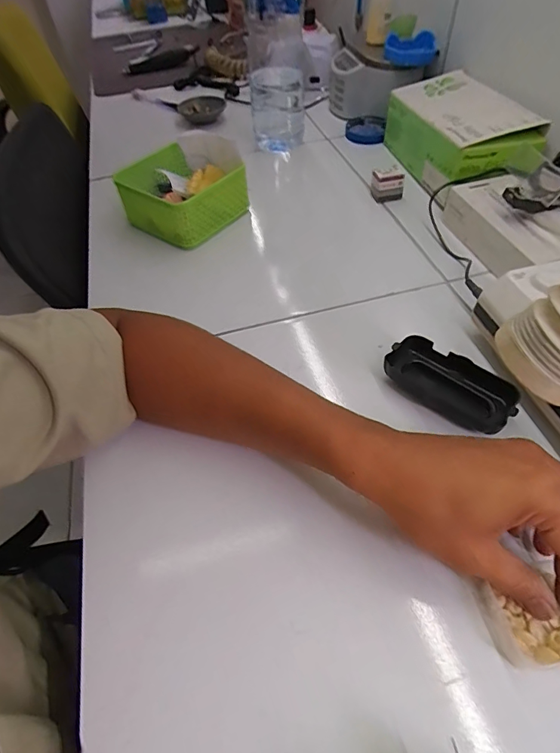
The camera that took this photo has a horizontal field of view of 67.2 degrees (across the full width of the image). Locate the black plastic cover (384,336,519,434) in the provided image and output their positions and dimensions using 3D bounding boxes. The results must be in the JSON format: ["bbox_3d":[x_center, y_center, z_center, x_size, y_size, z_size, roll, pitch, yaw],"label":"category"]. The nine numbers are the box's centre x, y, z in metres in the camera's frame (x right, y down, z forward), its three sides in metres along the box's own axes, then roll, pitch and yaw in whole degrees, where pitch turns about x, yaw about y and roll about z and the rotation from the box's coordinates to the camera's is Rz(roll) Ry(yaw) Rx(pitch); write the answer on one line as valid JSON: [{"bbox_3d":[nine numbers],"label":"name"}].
[{"bbox_3d":[0.148,0.008,0.374,0.107,0.032,0.051,31,59,24],"label":"black plastic cover"}]

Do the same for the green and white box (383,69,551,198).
[{"bbox_3d":[0.245,-0.343,0.597,0.114,0.091,0.227,-11,52,-6],"label":"green and white box"}]

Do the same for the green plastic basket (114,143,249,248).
[{"bbox_3d":[-0.131,-0.246,0.559,0.149,0.072,0.130,30,58,23],"label":"green plastic basket"}]

